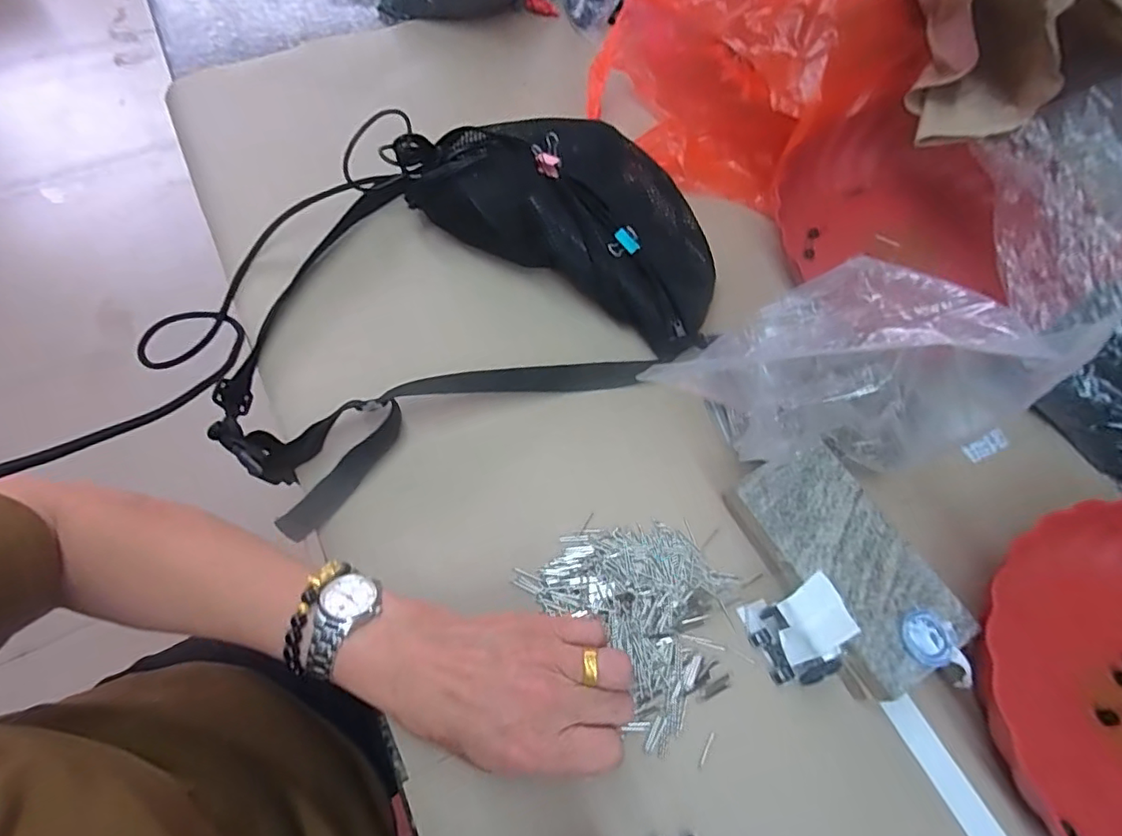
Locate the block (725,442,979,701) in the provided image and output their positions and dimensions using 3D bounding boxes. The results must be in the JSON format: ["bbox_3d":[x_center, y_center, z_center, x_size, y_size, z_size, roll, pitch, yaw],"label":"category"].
[{"bbox_3d":[0.181,0.095,0.368,0.083,0.035,0.146,-26,67,-14],"label":"block"}]

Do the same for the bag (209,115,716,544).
[{"bbox_3d":[-0.067,-0.117,0.437,0.388,0.083,0.255,-24,67,-14],"label":"bag"}]

